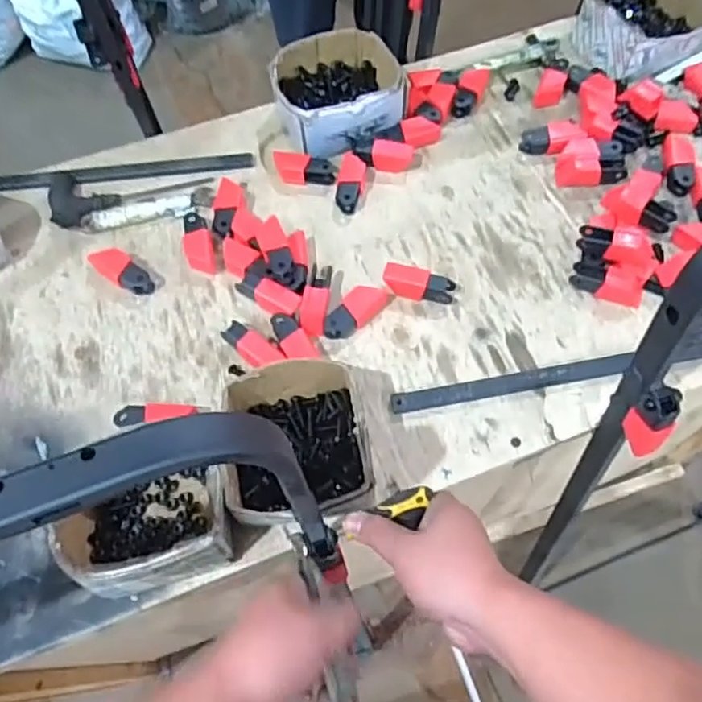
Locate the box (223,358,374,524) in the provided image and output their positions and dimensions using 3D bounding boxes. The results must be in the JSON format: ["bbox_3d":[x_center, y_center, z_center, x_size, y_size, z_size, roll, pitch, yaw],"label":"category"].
[{"bbox_3d":[-0.056,0.088,0.627,0.142,0.082,0.163,-5,64,-1],"label":"box"}]

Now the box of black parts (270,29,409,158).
[{"bbox_3d":[-0.016,-0.369,0.883,0.183,0.077,0.179,-18,65,-7],"label":"box of black parts"}]

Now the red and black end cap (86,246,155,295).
[{"bbox_3d":[-0.282,-0.099,0.759,0.091,0.021,0.035,35,70,17],"label":"red and black end cap"}]

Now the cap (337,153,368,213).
[{"bbox_3d":[0.001,-0.224,0.819,0.037,0.023,0.085,5,64,4],"label":"cap"}]

